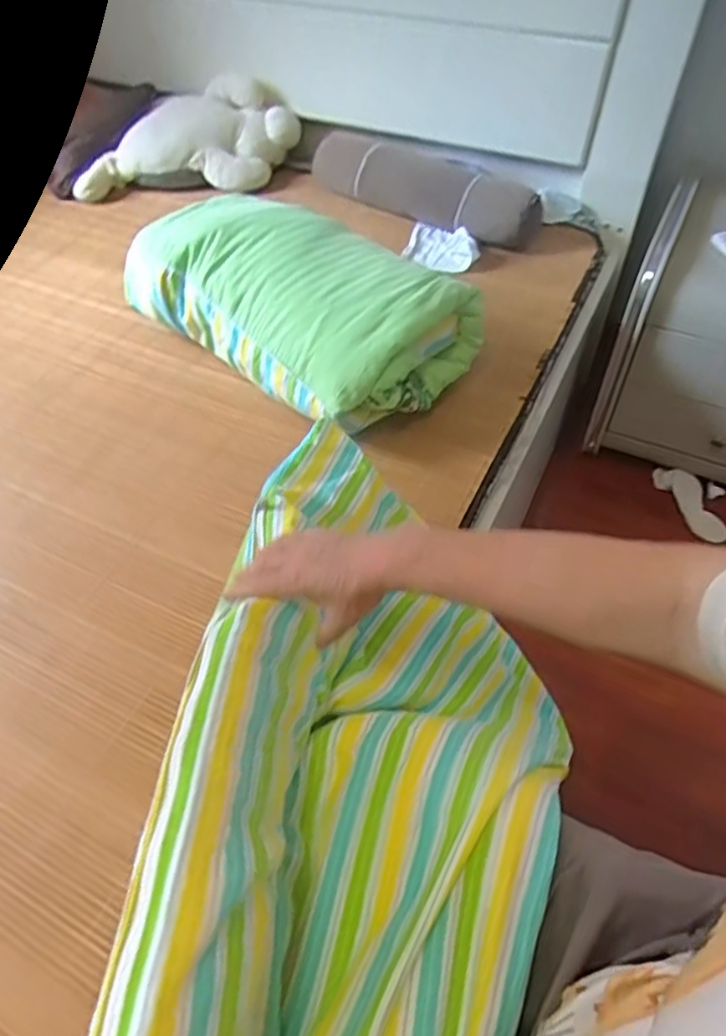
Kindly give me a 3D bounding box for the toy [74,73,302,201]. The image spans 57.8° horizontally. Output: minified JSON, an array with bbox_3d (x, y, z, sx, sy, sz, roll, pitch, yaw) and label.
[{"bbox_3d":[-0.381,-0.843,1.449,0.471,0.170,0.229,3,51,3],"label":"toy"}]

